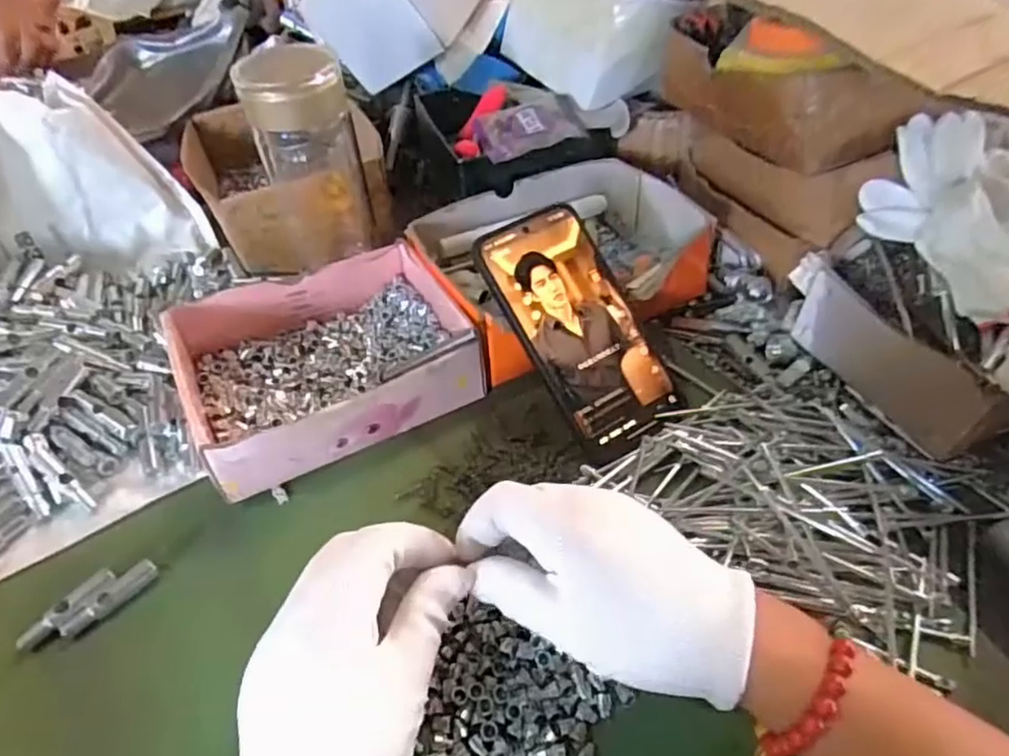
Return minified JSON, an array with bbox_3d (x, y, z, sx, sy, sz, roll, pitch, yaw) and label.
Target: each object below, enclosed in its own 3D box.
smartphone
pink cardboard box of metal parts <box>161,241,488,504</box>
[{"bbox_3d":[0.050,-0.033,0.409,0.077,0.009,0.159,-27,85,-17],"label":"smartphone"},{"bbox_3d":[-0.120,-0.016,0.435,0.177,0.051,0.141,-23,50,-18],"label":"pink cardboard box of metal parts"}]

